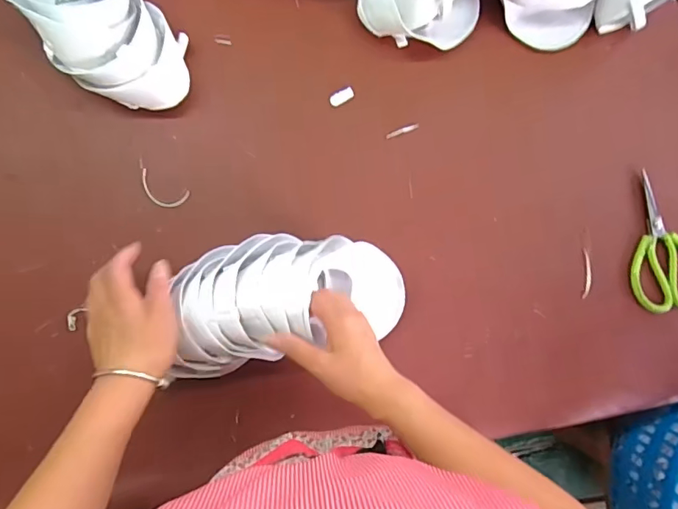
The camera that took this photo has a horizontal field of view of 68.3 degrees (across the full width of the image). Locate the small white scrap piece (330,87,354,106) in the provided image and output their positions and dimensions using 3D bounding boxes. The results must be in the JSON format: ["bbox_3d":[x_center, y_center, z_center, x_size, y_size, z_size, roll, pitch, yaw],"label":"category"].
[{"bbox_3d":[0.004,-0.207,0.655,0.034,0.004,0.017,-32,92,-7],"label":"small white scrap piece"}]

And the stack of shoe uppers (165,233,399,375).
[{"bbox_3d":[-0.051,0.045,0.556,0.251,0.083,0.135,-12,90,-19],"label":"stack of shoe uppers"}]

